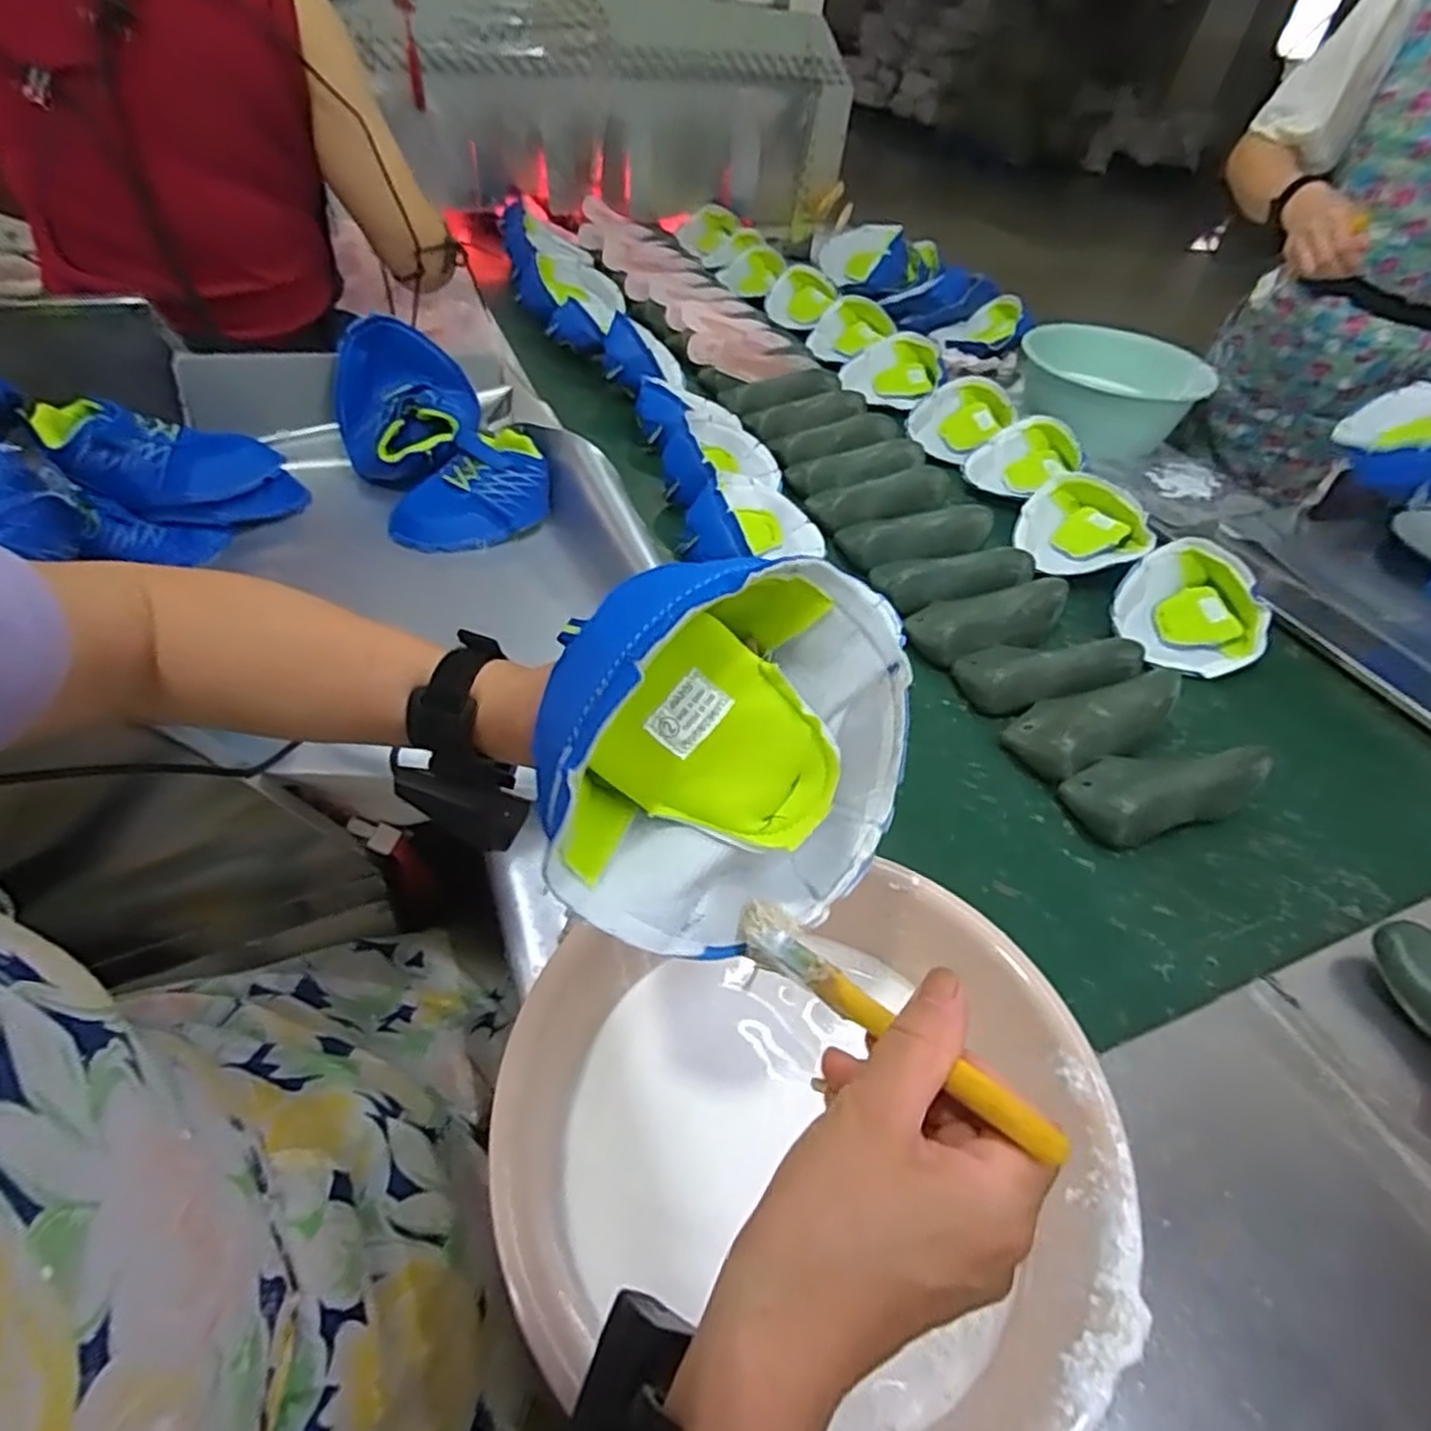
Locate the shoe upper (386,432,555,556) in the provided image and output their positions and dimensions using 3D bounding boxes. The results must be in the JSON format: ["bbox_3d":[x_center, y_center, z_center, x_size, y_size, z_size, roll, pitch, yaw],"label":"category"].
[{"bbox_3d":[-0.288,-0.259,0.888,0.183,0.075,0.111,-32,55,-31],"label":"shoe upper"}]

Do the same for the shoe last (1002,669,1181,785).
[{"bbox_3d":[0.406,0.001,0.795,0.204,0.059,0.094,-19,50,-22],"label":"shoe last"}]

